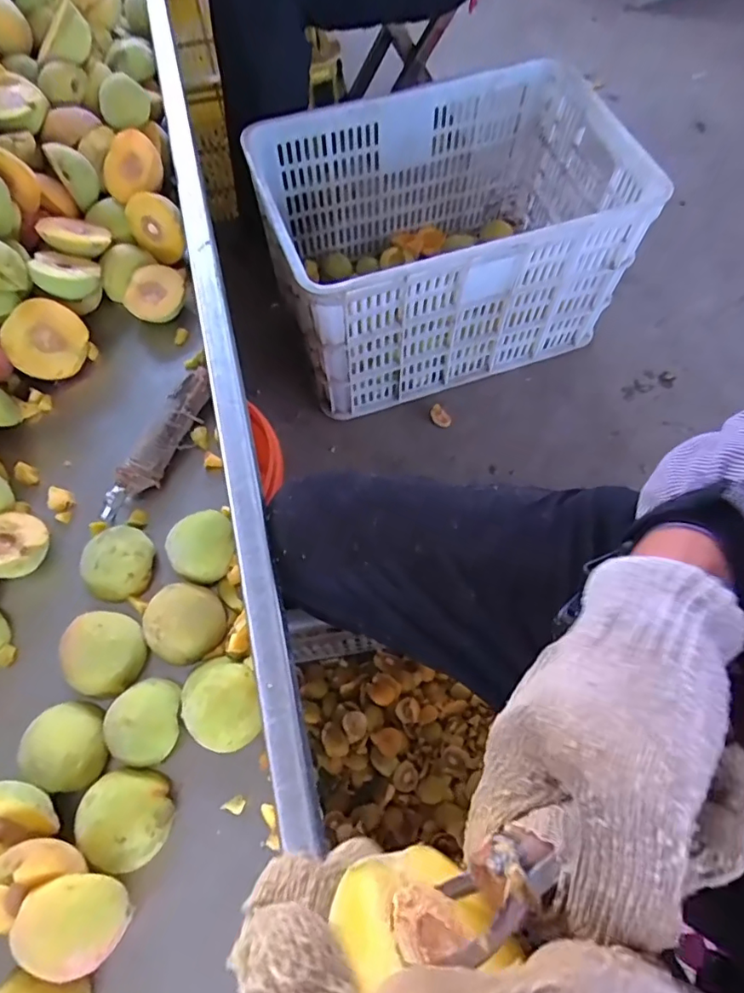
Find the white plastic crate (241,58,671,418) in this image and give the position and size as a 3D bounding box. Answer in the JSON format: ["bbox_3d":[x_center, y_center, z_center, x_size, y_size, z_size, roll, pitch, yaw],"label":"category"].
[{"bbox_3d":[0.116,-0.436,0.924,0.548,0.320,0.400,-18,67,-8],"label":"white plastic crate"}]

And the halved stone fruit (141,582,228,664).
[{"bbox_3d":[-0.132,0.088,0.381,0.050,0.022,0.052,0,66,0],"label":"halved stone fruit"}]

